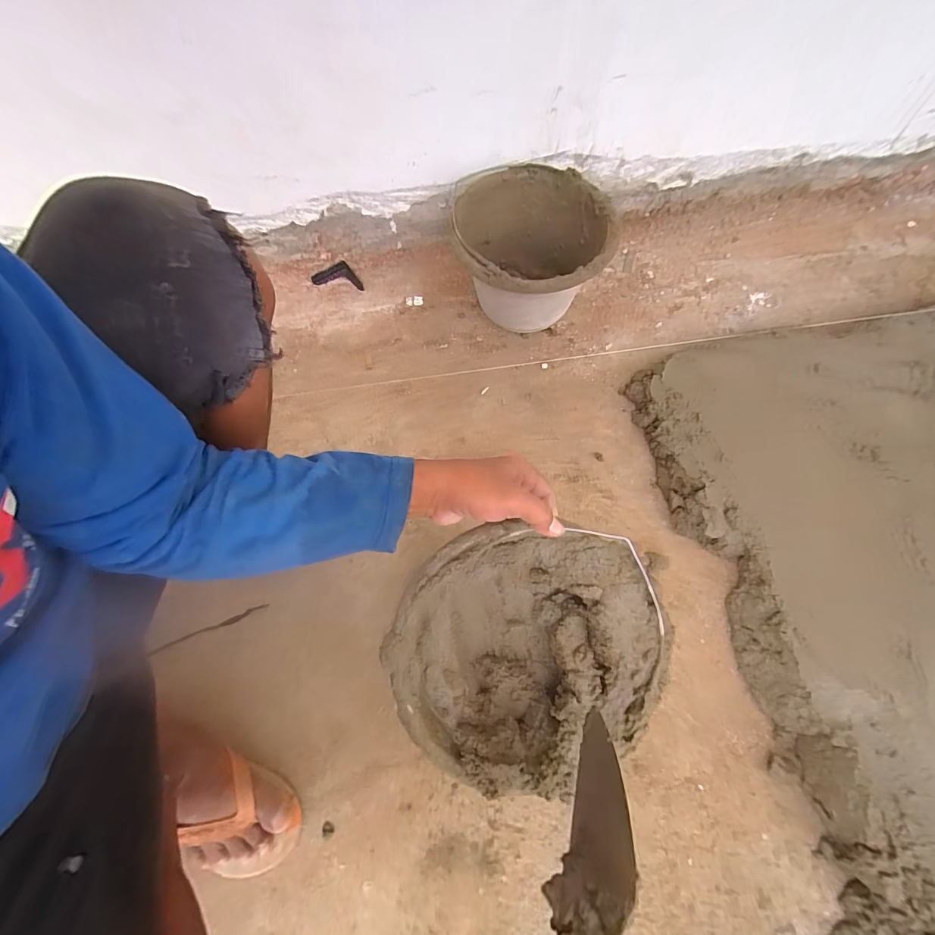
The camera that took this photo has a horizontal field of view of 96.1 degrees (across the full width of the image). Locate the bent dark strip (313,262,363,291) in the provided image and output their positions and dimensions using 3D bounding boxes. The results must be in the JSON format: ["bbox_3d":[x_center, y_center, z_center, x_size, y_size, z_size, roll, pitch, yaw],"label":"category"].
[{"bbox_3d":[-0.253,-0.380,0.828,0.103,0.017,0.045,9,66,6],"label":"bent dark strip"}]

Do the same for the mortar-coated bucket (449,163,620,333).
[{"bbox_3d":[0.105,-0.344,0.722,0.250,0.176,0.251,2,66,3],"label":"mortar-coated bucket"}]

